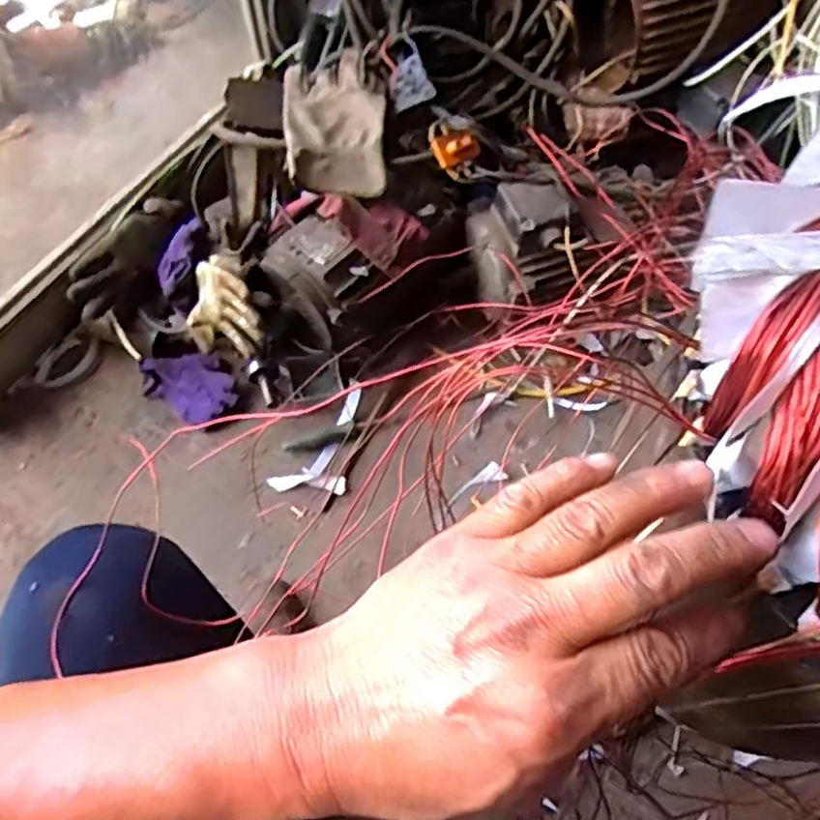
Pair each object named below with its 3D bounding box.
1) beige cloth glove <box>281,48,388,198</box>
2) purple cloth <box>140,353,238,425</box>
[{"bbox_3d":[-0.098,-0.374,0.867,0.127,0.039,0.227,-3,64,-3],"label":"beige cloth glove"},{"bbox_3d":[-0.303,-0.037,0.930,0.121,0.033,0.091,30,67,13],"label":"purple cloth"}]

